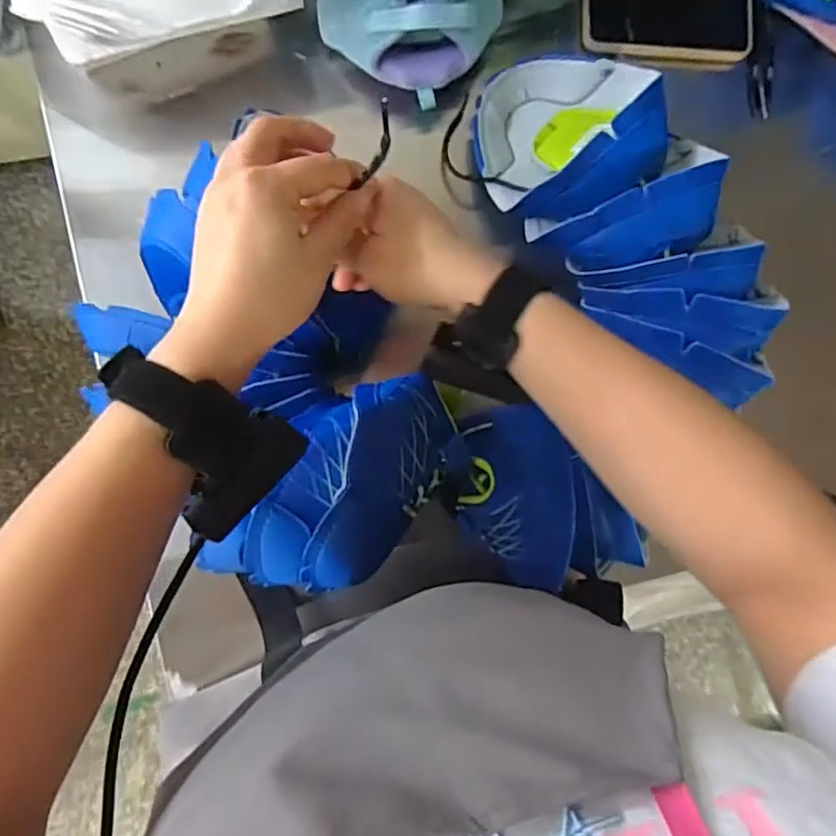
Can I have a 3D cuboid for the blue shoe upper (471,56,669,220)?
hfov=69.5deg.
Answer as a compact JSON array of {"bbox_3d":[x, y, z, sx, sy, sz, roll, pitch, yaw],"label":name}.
[{"bbox_3d":[0.127,-0.243,0.506,0.152,0.101,0.159,0,88,-5],"label":"blue shoe upper"}]

